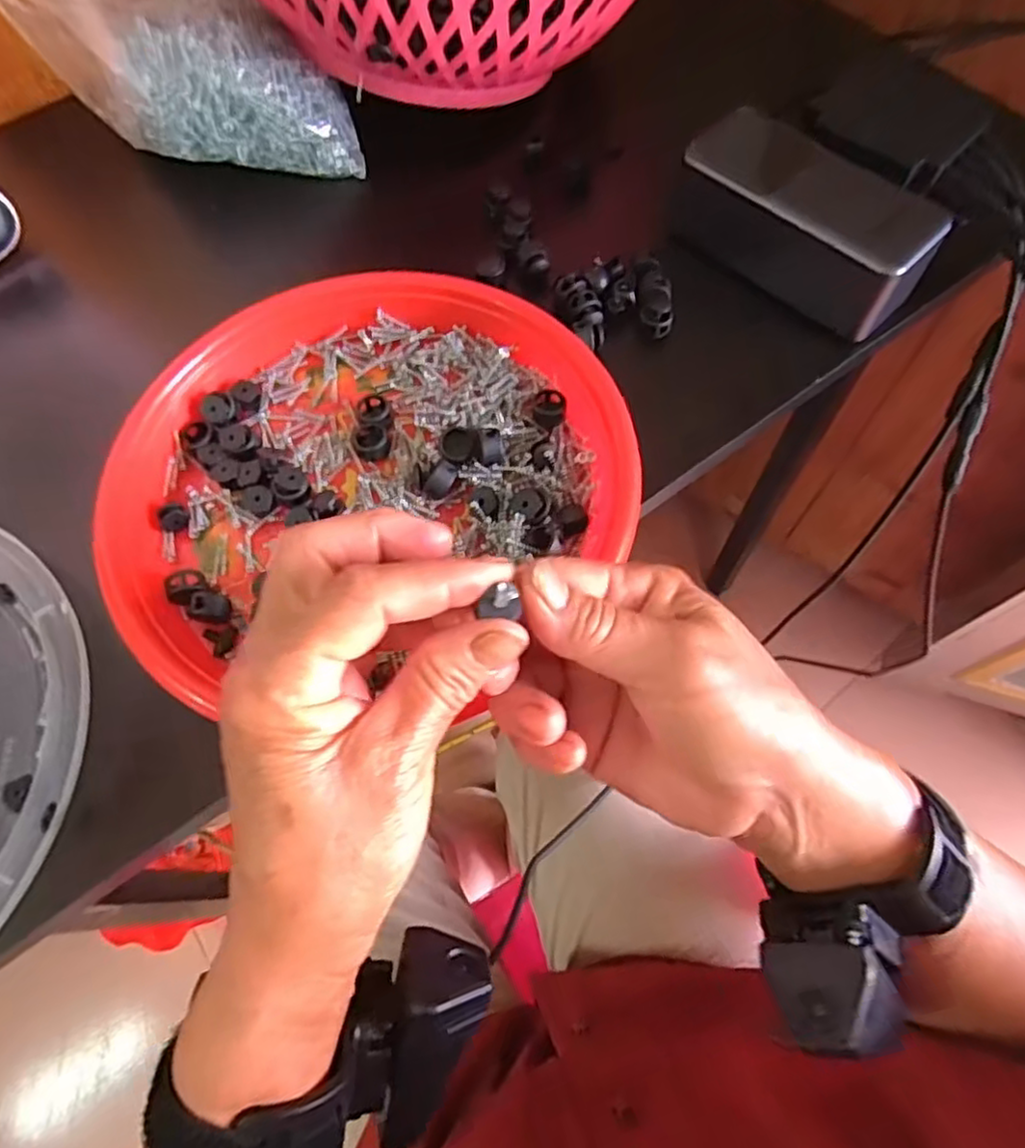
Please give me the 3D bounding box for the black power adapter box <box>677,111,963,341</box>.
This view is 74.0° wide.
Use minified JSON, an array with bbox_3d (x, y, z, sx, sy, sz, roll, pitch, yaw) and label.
[{"bbox_3d":[0.148,-0.182,0.355,0.131,0.059,0.042,39,73,17],"label":"black power adapter box"}]

